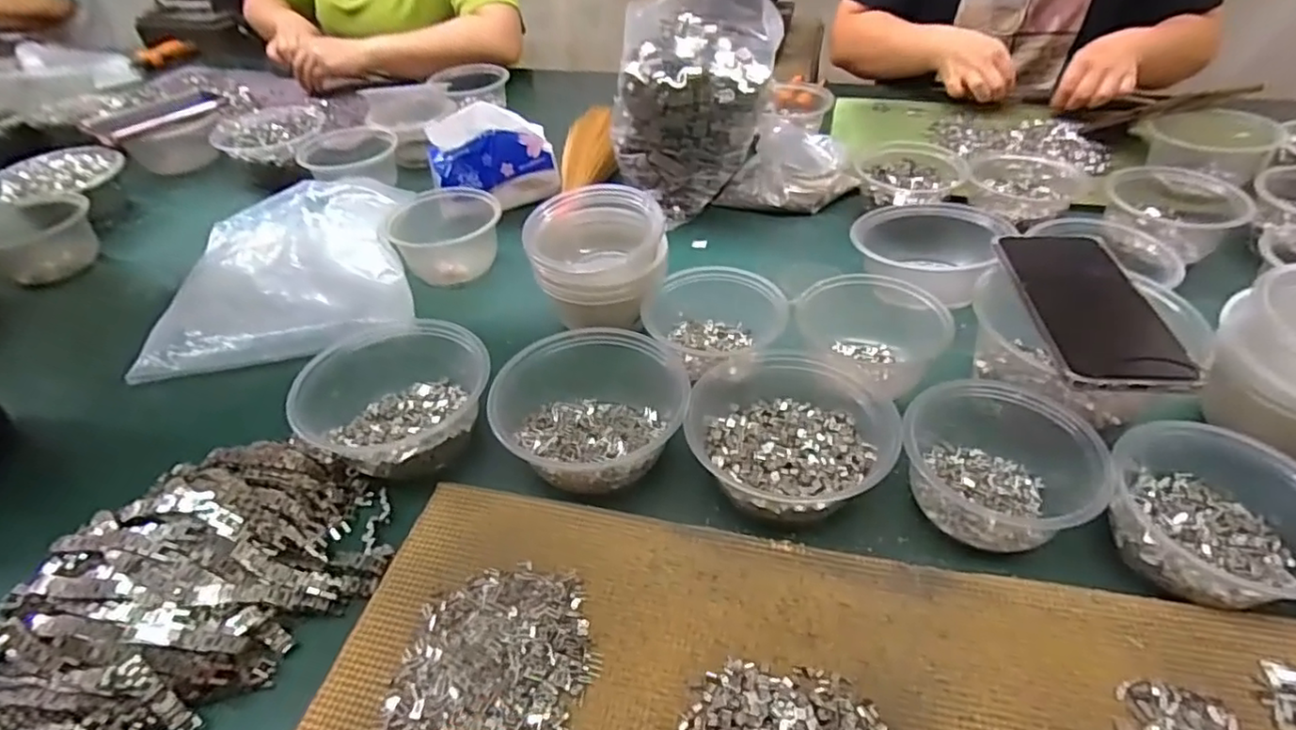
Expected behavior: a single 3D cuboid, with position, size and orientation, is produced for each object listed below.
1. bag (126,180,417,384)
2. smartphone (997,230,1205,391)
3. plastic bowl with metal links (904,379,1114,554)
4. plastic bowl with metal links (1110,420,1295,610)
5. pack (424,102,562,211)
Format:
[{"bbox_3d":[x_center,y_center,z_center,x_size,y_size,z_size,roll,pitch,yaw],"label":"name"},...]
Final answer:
[{"bbox_3d":[-0.362,-0.108,0.645,0.228,0.032,0.256,-12,44,-9],"label":"bag"},{"bbox_3d":[0.300,-0.044,0.438,0.081,0.010,0.163,2,43,6],"label":"smartphone"},{"bbox_3d":[0.231,0.057,0.423,0.114,0.053,0.121,-2,43,2],"label":"plastic bowl with metal links"},{"bbox_3d":[0.335,0.088,0.375,0.096,0.052,0.113,-23,47,-20],"label":"plastic bowl with metal links"},{"bbox_3d":[-0.179,-0.243,0.736,0.138,0.108,0.048,-17,45,-14],"label":"pack"}]

